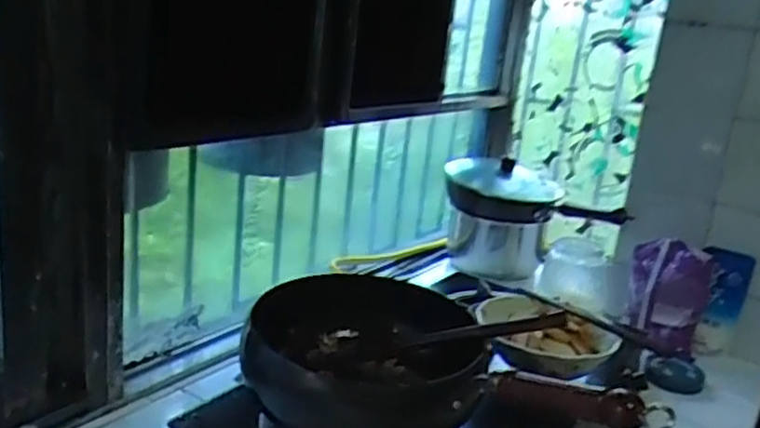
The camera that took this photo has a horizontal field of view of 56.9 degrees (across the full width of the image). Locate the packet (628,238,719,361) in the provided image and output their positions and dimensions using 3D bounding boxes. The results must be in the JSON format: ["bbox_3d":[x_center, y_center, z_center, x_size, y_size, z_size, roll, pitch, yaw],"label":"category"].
[{"bbox_3d":[0.508,0.143,1.245,0.136,0.187,0.039,19,-5,22],"label":"packet"}]

